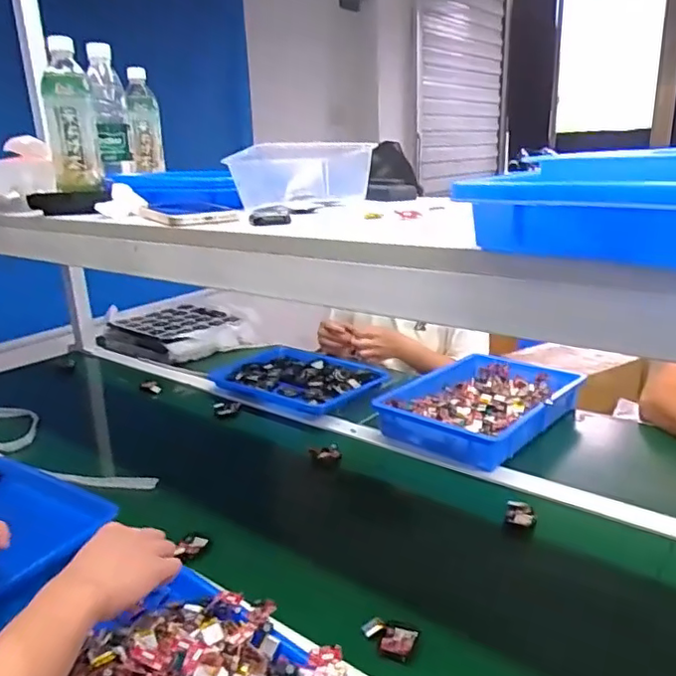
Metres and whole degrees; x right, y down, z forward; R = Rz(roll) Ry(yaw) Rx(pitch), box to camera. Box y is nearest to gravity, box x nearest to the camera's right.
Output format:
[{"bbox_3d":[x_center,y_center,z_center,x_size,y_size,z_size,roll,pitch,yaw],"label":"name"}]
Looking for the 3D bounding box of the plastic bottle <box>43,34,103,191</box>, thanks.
[{"bbox_3d":[-0.365,-0.304,0.809,0.058,0.192,0.075,-8,17,-16],"label":"plastic bottle"}]

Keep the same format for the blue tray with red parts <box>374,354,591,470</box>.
[{"bbox_3d":[0.271,0.118,1.123,0.284,0.061,0.373,10,21,38],"label":"blue tray with red parts"}]

